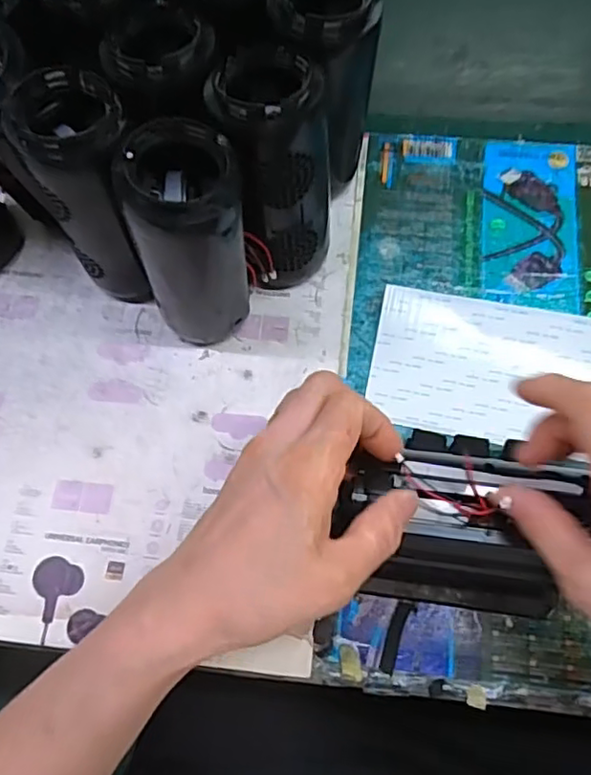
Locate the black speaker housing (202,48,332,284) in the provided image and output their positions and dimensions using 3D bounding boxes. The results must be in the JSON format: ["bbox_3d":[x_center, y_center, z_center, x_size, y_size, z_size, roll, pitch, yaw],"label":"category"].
[{"bbox_3d":[-0.012,-0.123,0.377,0.059,0.145,0.075,17,71,9],"label":"black speaker housing"}]

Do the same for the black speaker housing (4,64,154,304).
[{"bbox_3d":[-0.116,-0.114,0.376,0.056,0.149,0.058,-1,69,3],"label":"black speaker housing"}]

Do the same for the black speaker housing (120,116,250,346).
[{"bbox_3d":[-0.057,-0.081,0.364,0.064,0.145,0.060,-17,69,-3],"label":"black speaker housing"}]

